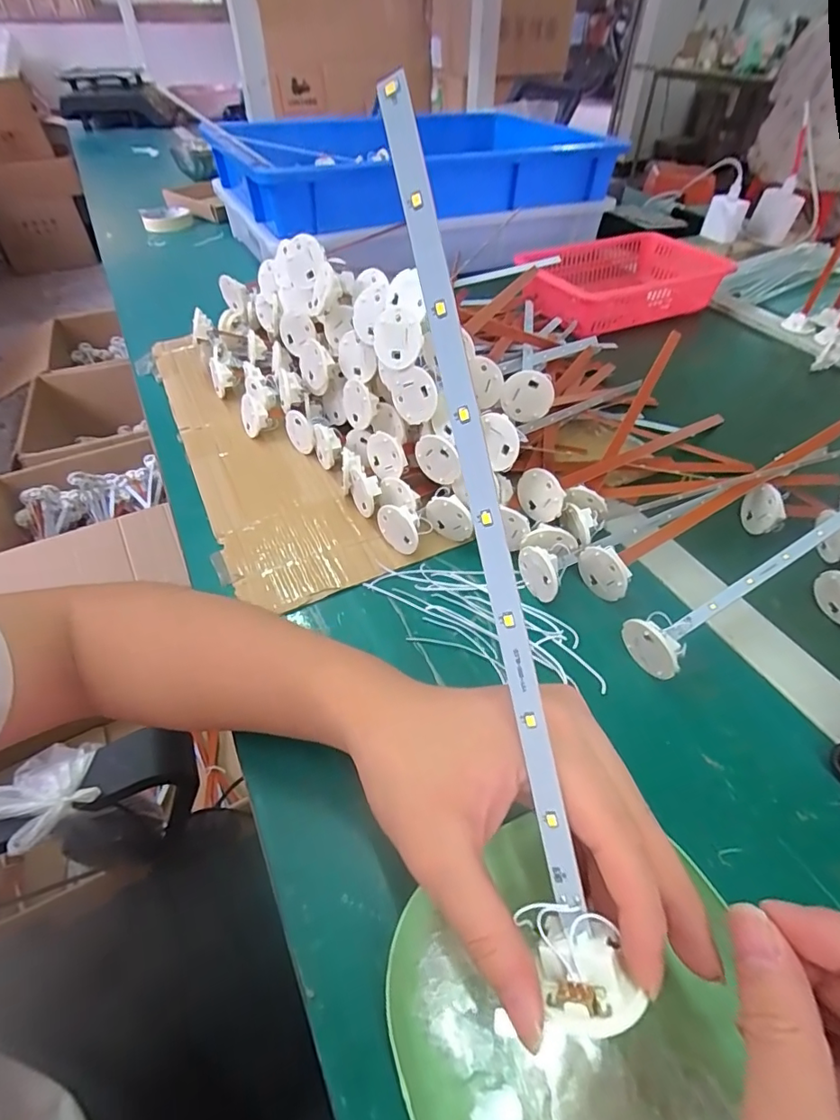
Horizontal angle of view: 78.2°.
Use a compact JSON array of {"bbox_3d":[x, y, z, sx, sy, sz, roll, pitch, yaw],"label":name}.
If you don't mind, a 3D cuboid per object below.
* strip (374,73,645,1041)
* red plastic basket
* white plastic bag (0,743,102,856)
[{"bbox_3d":[0.023,-0.001,0.163,0.024,0.027,0.286,-12,91,-11],"label":"strip"},{"bbox_3d":[0.264,-0.372,0.689,0.268,0.059,0.166,-17,50,-15],"label":"red plastic basket"},{"bbox_3d":[-0.320,0.192,0.429,0.084,0.034,0.097,30,54,24],"label":"white plastic bag"}]

